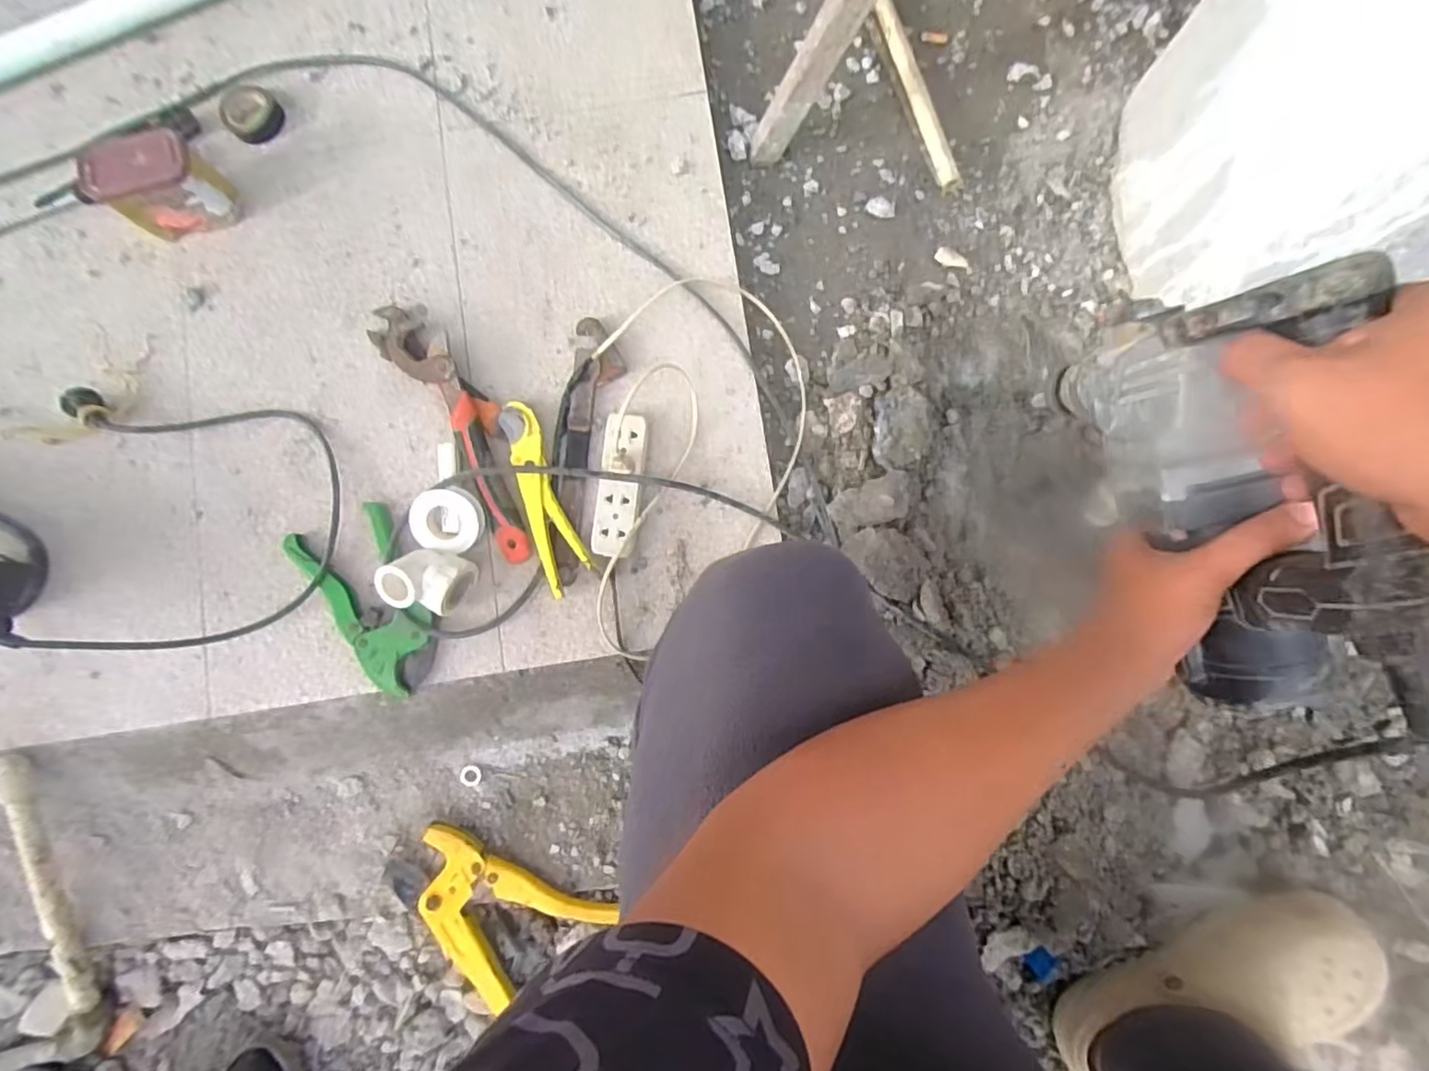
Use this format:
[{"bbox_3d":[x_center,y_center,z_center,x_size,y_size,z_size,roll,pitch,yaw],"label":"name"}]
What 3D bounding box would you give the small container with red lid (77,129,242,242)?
[{"bbox_3d":[-0.563,-0.356,0.643,0.109,0.084,0.052,-20,84,-1],"label":"small container with red lid"}]

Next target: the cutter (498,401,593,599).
[{"bbox_3d":[-0.173,-0.040,0.639,0.046,0.021,0.197,-17,84,-1],"label":"cutter"}]

